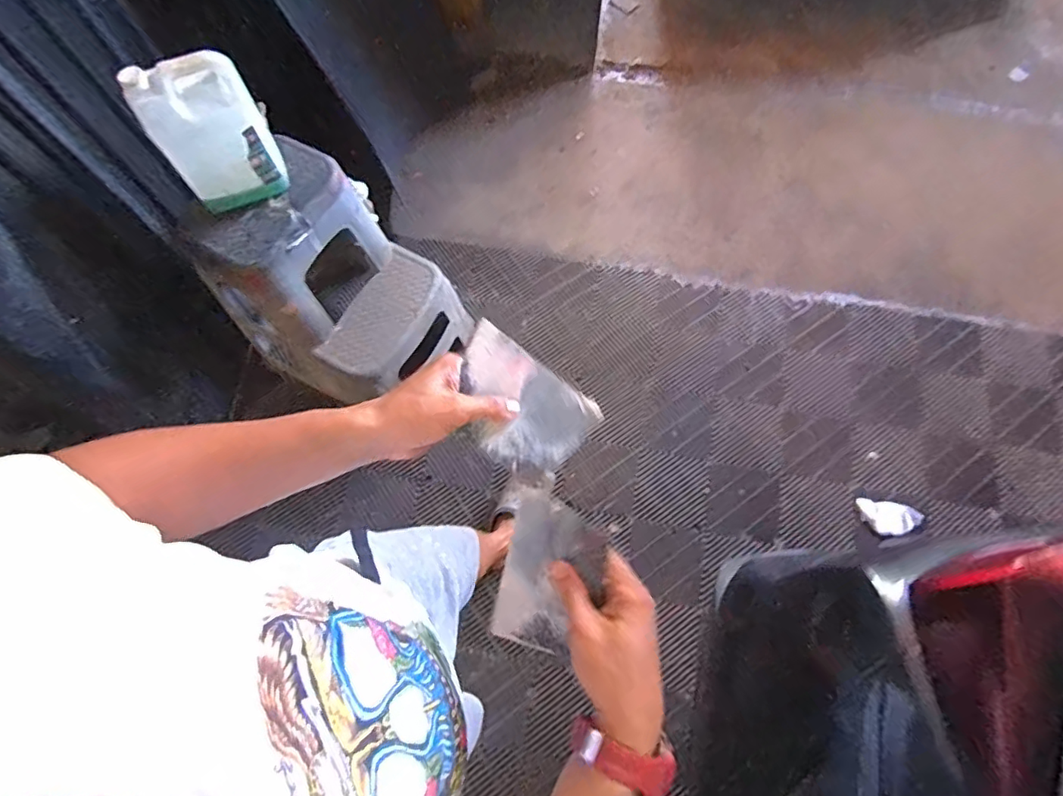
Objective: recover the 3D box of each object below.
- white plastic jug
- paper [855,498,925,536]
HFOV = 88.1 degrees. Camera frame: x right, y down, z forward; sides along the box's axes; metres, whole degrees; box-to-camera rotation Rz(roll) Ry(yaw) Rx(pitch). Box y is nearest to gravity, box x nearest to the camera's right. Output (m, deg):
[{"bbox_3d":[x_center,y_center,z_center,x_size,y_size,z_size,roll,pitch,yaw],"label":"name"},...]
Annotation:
[{"bbox_3d":[-0.613,-0.509,1.068,0.196,0.257,0.105,-21,72,-6],"label":"white plastic jug"},{"bbox_3d":[1.011,0.338,1.548,0.141,0.081,0.106,4,71,3],"label":"paper"}]

